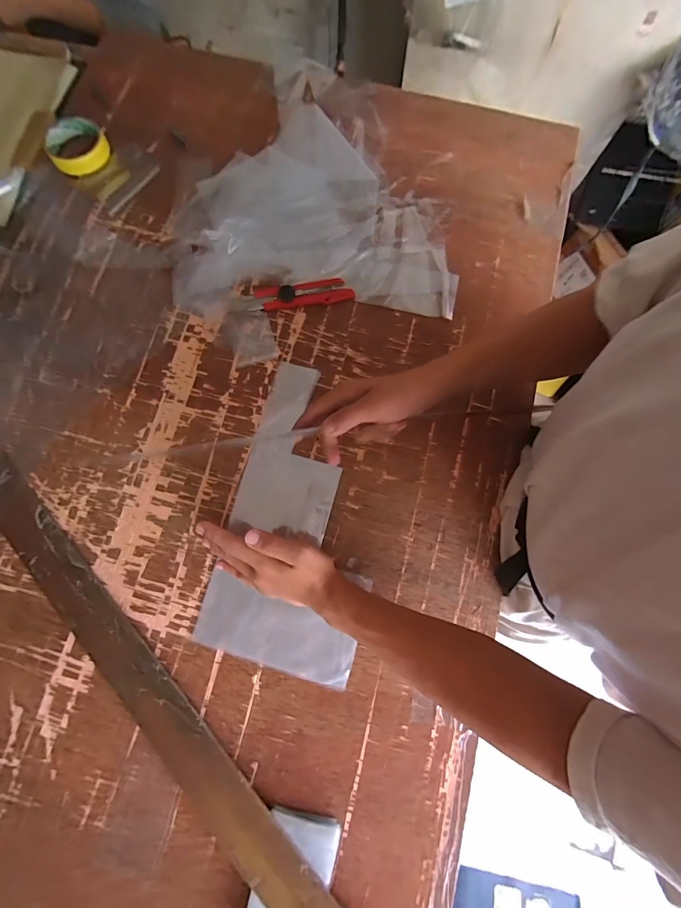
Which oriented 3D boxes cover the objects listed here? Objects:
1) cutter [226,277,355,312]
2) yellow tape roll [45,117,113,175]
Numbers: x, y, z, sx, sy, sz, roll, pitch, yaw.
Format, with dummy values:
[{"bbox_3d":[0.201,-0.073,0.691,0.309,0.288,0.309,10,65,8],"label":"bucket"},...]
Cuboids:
[{"bbox_3d":[-0.069,-0.214,0.479,0.168,0.017,0.032,-5,79,0],"label":"cutter"},{"bbox_3d":[-0.387,-0.454,0.524,0.082,0.020,0.083,0,79,1],"label":"yellow tape roll"}]

